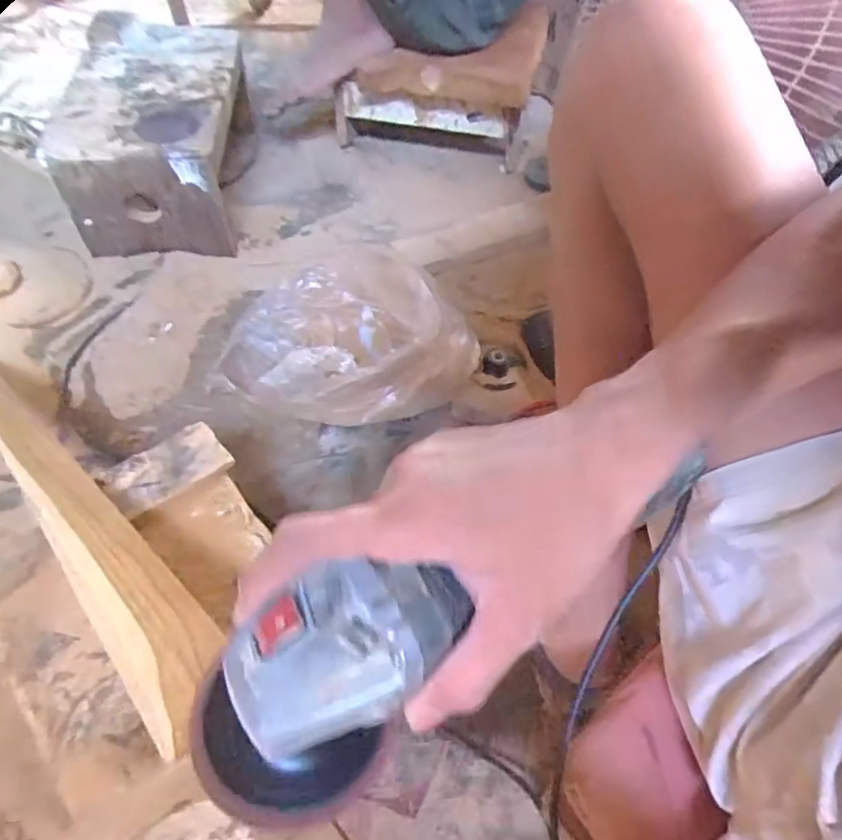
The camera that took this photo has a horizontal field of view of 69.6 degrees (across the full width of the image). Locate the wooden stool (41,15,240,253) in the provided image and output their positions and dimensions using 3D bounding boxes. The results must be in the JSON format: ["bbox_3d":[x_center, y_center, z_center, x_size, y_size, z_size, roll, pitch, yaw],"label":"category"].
[{"bbox_3d":[-0.412,-0.451,0.972,0.236,0.189,0.374,-5,54,-6],"label":"wooden stool"}]

